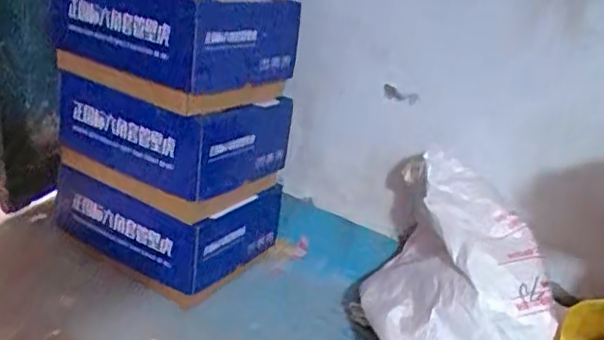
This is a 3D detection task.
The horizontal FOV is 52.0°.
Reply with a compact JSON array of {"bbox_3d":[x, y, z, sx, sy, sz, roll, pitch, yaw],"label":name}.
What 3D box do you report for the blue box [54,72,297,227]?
[{"bbox_3d":[-0.255,-0.065,1.242,0.365,0.205,0.254,20,29,27],"label":"blue box"}]

